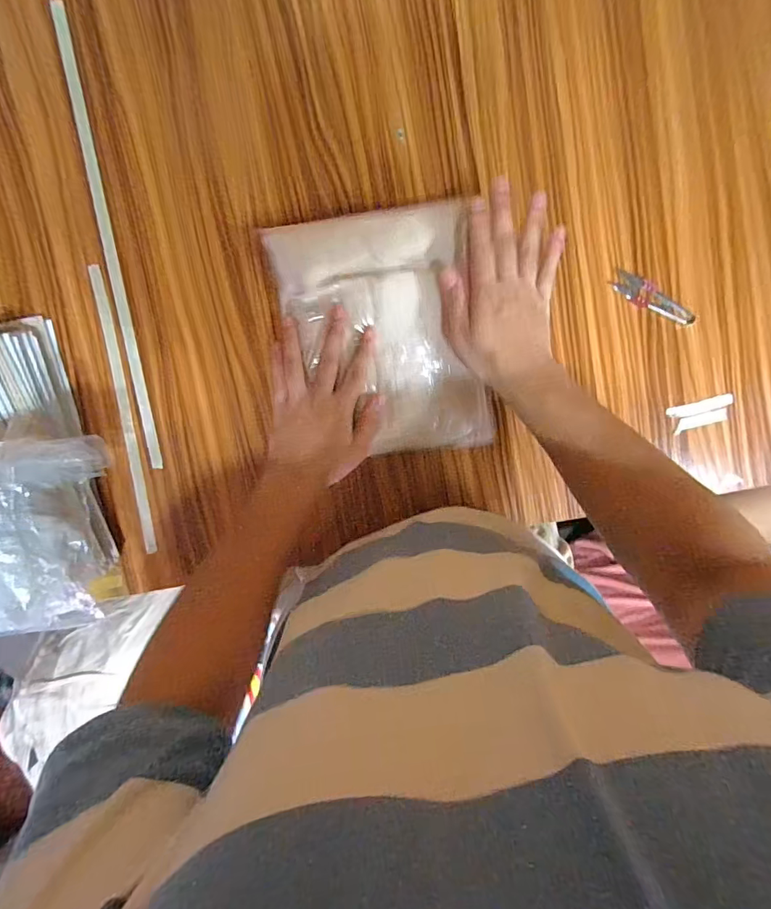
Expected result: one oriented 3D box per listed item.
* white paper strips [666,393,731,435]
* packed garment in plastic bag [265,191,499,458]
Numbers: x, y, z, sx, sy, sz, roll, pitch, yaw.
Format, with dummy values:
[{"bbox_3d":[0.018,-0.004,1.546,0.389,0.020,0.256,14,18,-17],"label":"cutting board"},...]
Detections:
[{"bbox_3d":[0.362,-0.047,0.524,0.072,0.005,0.030,-14,96,0],"label":"white paper strips"},{"bbox_3d":[0.000,-0.120,0.481,0.199,0.036,0.247,-10,96,0],"label":"packed garment in plastic bag"}]

